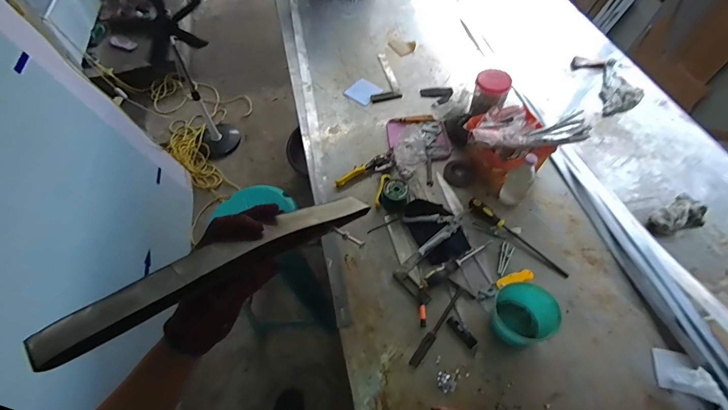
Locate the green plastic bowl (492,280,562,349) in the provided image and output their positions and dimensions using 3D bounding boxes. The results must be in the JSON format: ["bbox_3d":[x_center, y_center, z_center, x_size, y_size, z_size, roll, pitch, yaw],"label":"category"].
[{"bbox_3d":[0.357,0.249,0.806,0.134,0.097,0.118,29,65,21],"label":"green plastic bowl"}]

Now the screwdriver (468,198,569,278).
[{"bbox_3d":[0.404,0.082,0.953,0.033,0.028,0.300,-41,63,-19],"label":"screwdriver"}]

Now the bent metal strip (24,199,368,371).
[{"bbox_3d":[-0.126,0.048,0.380,0.043,0.021,0.350,40,43,25],"label":"bent metal strip"}]

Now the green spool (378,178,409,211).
[{"bbox_3d":[0.086,-0.030,1.017,0.072,0.063,0.072,-2,58,3],"label":"green spool"}]

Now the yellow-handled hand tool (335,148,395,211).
[{"bbox_3d":[0.027,-0.101,1.087,0.159,0.038,0.193,27,64,20],"label":"yellow-handled hand tool"}]

